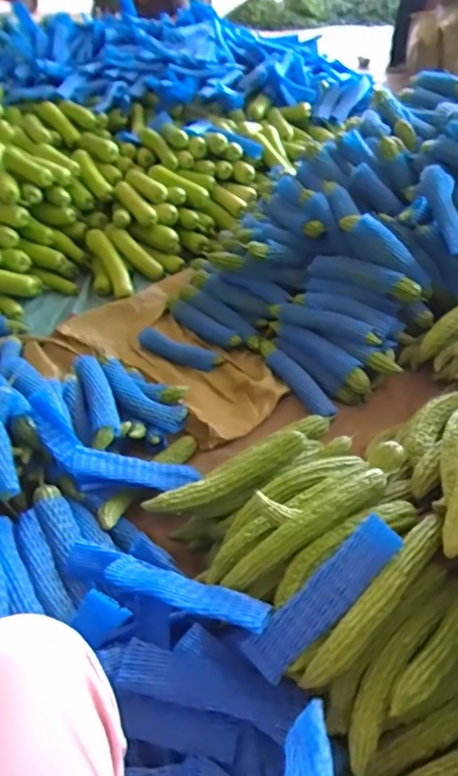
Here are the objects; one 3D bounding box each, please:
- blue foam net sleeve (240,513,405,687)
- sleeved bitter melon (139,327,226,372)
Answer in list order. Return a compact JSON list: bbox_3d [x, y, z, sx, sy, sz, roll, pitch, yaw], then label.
[{"bbox_3d":[0.123,0.262,0.640,0.240,0.018,0.057,-41,52,-13],"label":"blue foam net sleeve"},{"bbox_3d":[-0.128,-0.102,1.323,0.227,0.075,0.051,19,42,-5],"label":"sleeved bitter melon"}]

